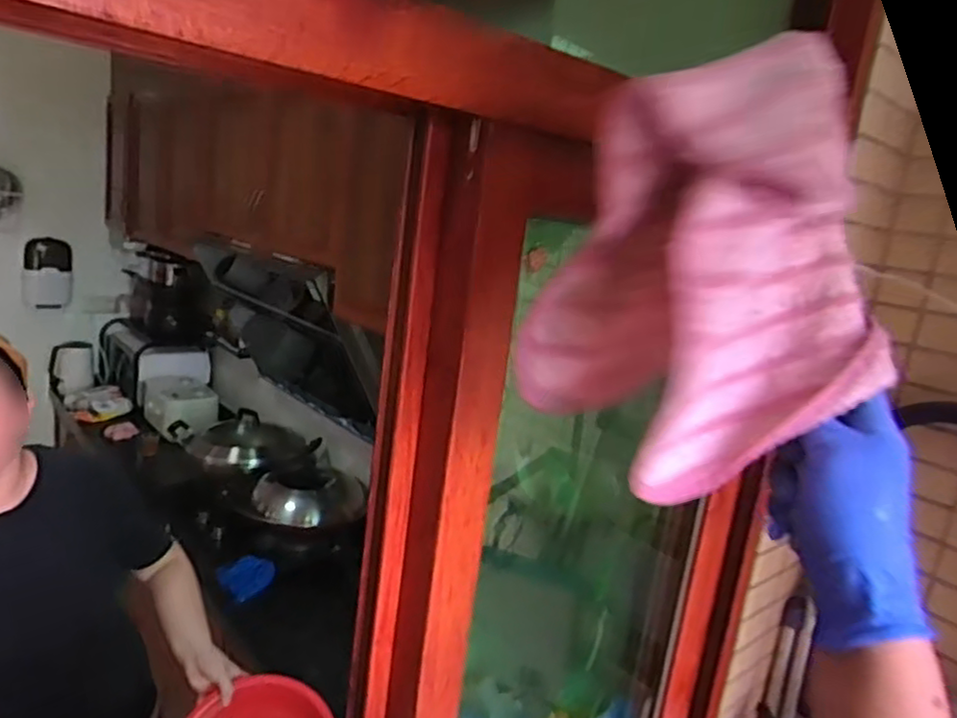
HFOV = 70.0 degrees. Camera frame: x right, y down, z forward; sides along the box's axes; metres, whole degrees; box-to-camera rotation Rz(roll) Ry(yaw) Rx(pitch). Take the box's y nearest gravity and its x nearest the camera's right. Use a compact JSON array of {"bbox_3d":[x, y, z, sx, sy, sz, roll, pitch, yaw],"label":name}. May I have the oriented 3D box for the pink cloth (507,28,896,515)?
[{"bbox_3d":[0.122,-0.040,0.364,0.185,0.209,0.134,-2,16,-40],"label":"pink cloth"}]

